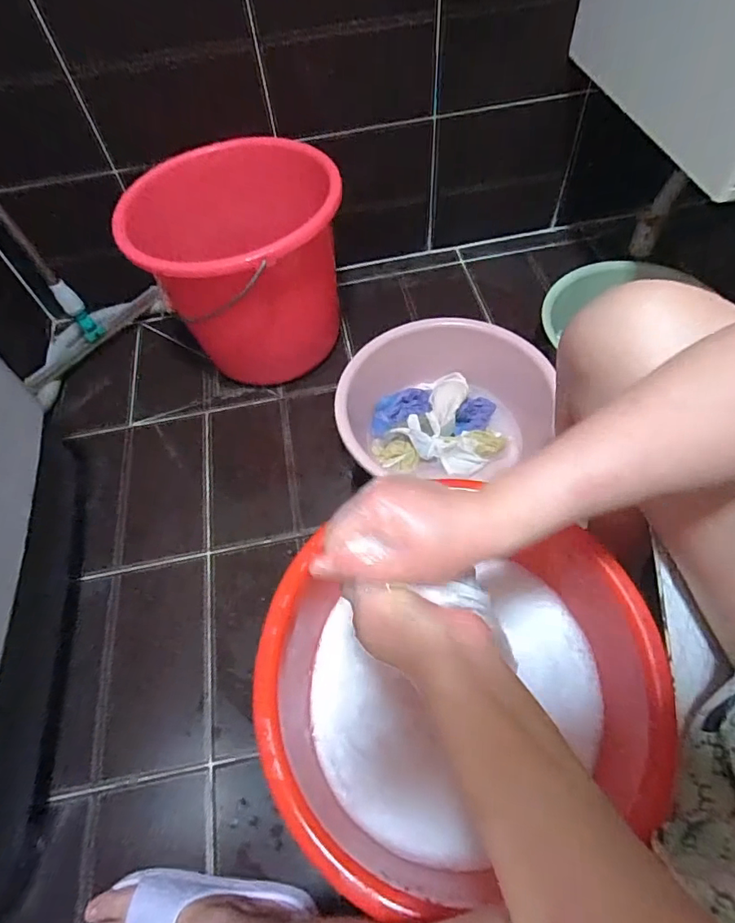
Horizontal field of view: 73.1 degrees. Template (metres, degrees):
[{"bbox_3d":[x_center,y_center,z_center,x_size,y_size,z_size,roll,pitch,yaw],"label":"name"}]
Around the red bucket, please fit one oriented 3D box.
[{"bbox_3d":[-0.241,-0.365,0.919,0.362,0.283,0.359,-2,58,3],"label":"red bucket"}]

